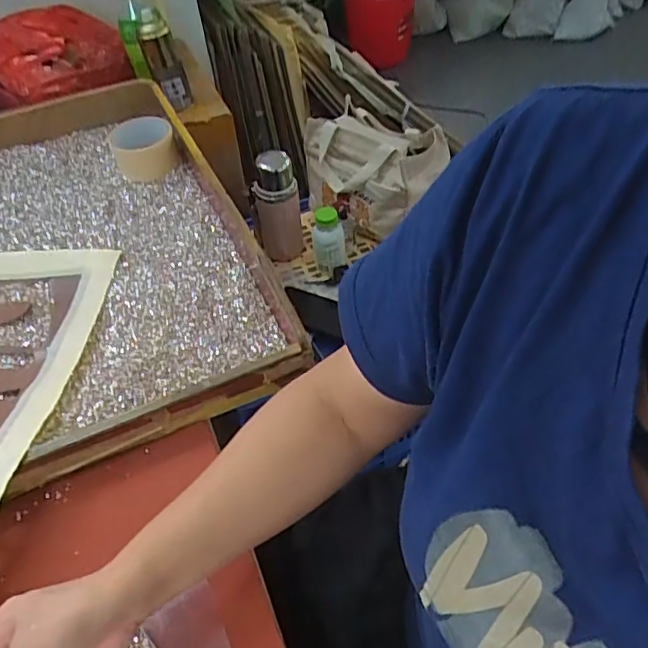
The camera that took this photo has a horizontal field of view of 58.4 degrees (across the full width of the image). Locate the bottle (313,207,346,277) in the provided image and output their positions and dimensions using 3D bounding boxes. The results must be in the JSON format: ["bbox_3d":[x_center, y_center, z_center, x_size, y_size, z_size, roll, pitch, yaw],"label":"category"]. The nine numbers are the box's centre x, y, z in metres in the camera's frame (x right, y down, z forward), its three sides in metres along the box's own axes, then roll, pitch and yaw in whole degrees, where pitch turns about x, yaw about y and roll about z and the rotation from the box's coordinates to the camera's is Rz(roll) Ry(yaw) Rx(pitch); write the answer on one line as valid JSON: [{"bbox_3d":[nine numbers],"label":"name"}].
[{"bbox_3d":[0.009,-0.152,1.028,0.056,0.128,0.050,-6,47,0],"label":"bottle"}]

